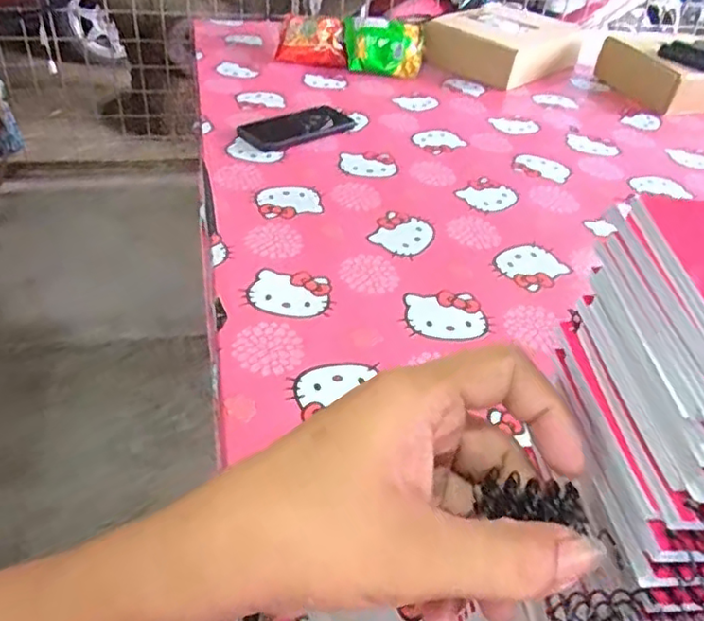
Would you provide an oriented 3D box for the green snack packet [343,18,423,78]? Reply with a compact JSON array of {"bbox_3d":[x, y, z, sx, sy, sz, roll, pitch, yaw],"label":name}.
[{"bbox_3d":[0.056,-0.479,1.124,0.143,0.037,0.131,7,73,-1],"label":"green snack packet"}]

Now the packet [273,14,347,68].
[{"bbox_3d":[-0.072,-0.493,1.137,0.124,0.060,0.117,3,39,-2],"label":"packet"}]

